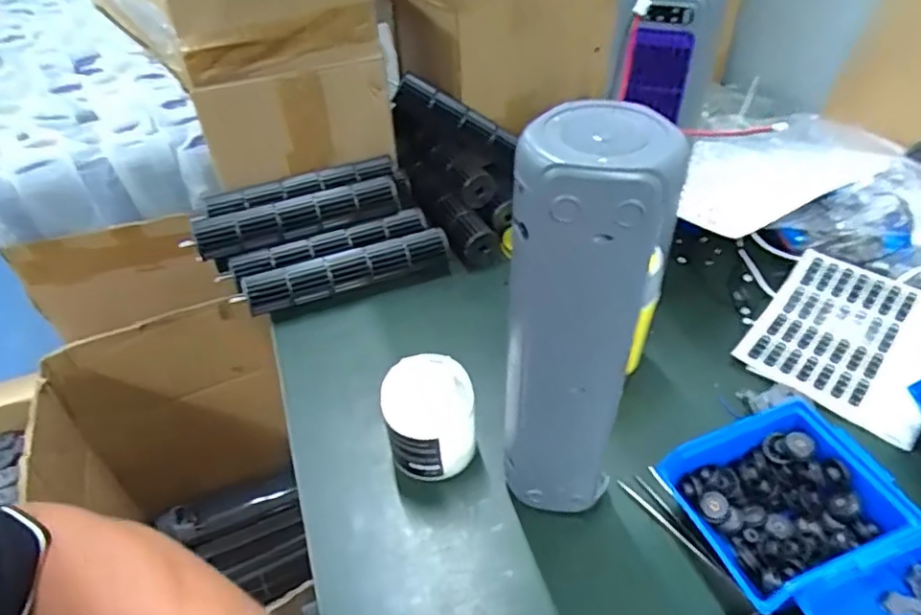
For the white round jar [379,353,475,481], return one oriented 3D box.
[{"bbox_3d":[-0.025,0.094,0.520,0.072,0.082,0.071,-2,43,2],"label":"white round jar"}]

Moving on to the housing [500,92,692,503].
[{"bbox_3d":[0.074,0.035,0.405,0.084,0.316,0.066,5,44,9],"label":"housing"}]

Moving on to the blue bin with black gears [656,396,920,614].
[{"bbox_3d":[0.237,0.145,0.451,0.139,0.061,0.117,-17,45,-14],"label":"blue bin with black gears"}]

